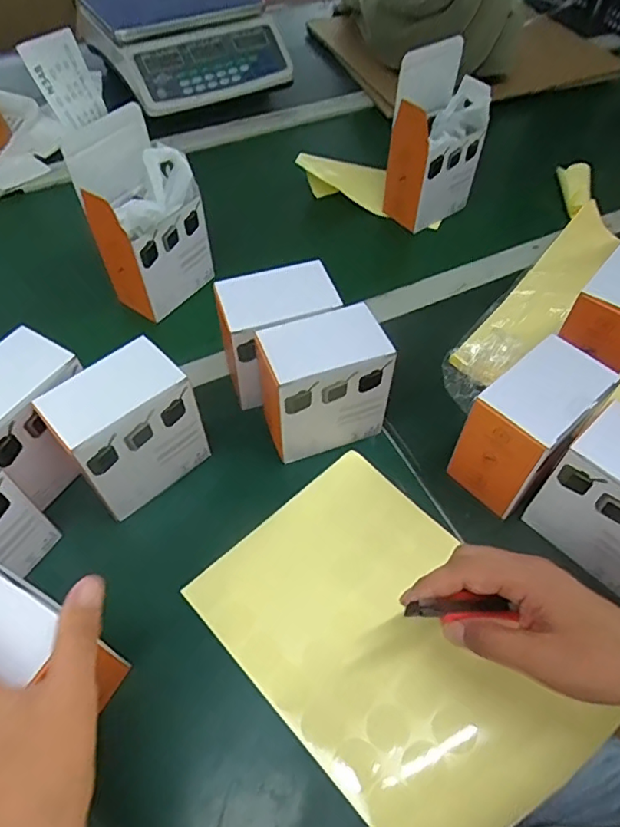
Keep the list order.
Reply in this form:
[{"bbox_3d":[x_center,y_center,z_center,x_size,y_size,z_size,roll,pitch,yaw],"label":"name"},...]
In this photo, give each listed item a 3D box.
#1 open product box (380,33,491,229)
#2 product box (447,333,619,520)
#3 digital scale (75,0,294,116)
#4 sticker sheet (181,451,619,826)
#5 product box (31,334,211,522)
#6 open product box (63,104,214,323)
[{"bbox_3d":[0.154,-0.335,0.668,0.099,0.184,0.073,-31,60,-21],"label":"open product box"},{"bbox_3d":[0.174,0.017,0.443,0.100,0.116,0.068,-37,63,-24],"label":"product box"},{"bbox_3d":[-0.198,-0.602,0.869,0.259,0.100,0.251,-28,59,-19],"label":"digital scale"},{"bbox_3d":[0.059,0.160,0.399,0.184,0.031,0.264,-36,62,-24],"label":"sticker sheet"},{"bbox_3d":[-0.146,0.016,0.444,0.069,0.112,0.098,37,61,23],"label":"product box"},{"bbox_3d":[-0.167,-0.193,0.567,0.072,0.163,0.100,27,58,17],"label":"open product box"}]

